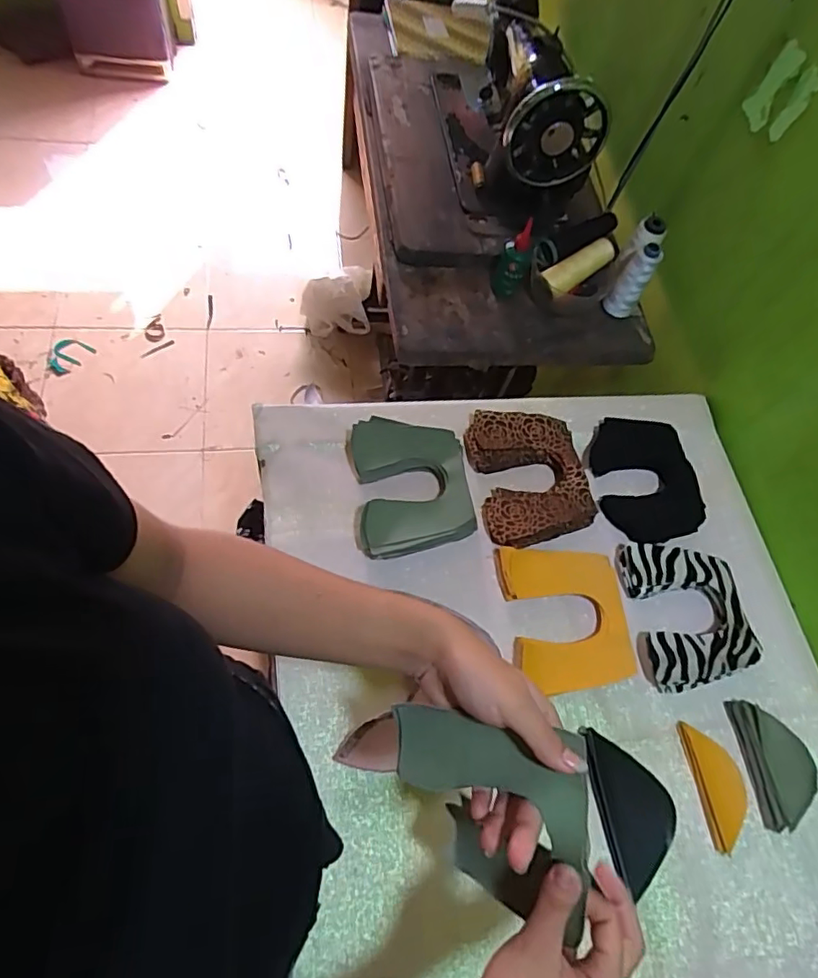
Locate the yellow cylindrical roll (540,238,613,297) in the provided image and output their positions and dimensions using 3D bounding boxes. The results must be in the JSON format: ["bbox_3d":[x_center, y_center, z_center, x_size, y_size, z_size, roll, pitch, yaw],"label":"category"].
[{"bbox_3d":[0.244,-0.314,0.822,0.111,0.029,0.039,-32,68,-1],"label":"yellow cylindrical roll"}]

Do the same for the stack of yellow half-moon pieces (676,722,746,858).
[{"bbox_3d":[0.306,0.289,0.569,0.048,0.005,0.111,-4,64,-11],"label":"stack of yellow half-moon pieces"}]

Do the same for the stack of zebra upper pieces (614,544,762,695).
[{"bbox_3d":[0.306,0.134,0.638,0.126,0.022,0.156,-5,63,-6],"label":"stack of zebra upper pieces"}]

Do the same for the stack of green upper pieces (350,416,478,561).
[{"bbox_3d":[0.004,-0.006,0.653,0.130,0.035,0.159,-5,64,-12],"label":"stack of green upper pieces"}]

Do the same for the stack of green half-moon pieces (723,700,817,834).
[{"bbox_3d":[0.371,0.274,0.581,0.056,0.021,0.116,-1,63,-10],"label":"stack of green half-moon pieces"}]

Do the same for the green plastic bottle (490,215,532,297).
[{"bbox_3d":[0.147,-0.322,0.812,0.044,0.105,0.034,13,63,3],"label":"green plastic bottle"}]

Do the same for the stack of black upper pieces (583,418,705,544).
[{"bbox_3d":[0.290,-0.012,0.714,0.122,0.023,0.159,-3,64,-11],"label":"stack of black upper pieces"}]

